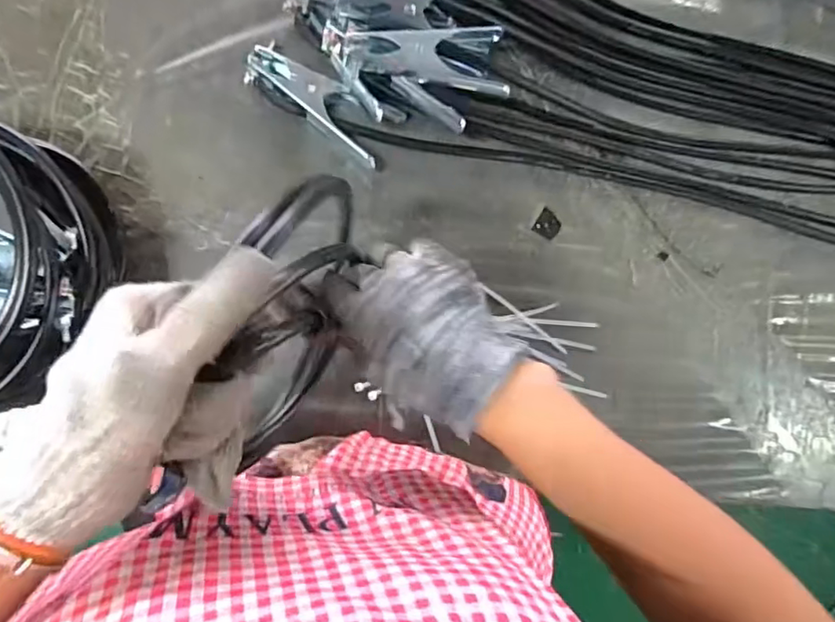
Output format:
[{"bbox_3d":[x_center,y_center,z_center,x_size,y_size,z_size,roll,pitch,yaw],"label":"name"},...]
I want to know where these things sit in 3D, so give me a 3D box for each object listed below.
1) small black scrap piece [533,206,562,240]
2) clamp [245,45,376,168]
[{"bbox_3d":[0.119,-0.079,0.535,0.023,0.004,0.024,31,84,-5],"label":"small black scrap piece"},{"bbox_3d":[-0.082,-0.183,0.505,0.132,0.023,0.053,34,84,-5],"label":"clamp"}]

